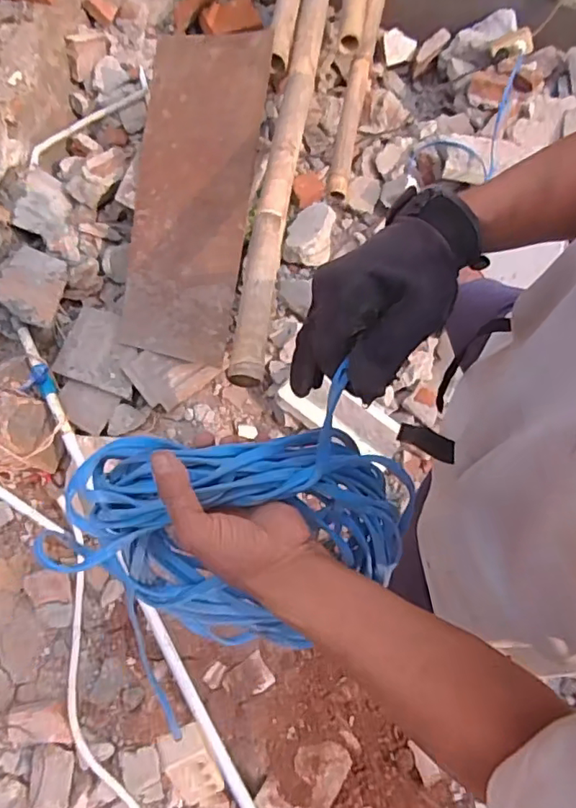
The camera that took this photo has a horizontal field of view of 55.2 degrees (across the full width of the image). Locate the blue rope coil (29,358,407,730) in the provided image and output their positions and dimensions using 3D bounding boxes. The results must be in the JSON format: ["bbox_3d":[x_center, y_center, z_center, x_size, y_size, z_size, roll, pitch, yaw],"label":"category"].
[{"bbox_3d":[-0.042,0.134,0.499,0.296,0.215,0.176,-12,68,-8],"label":"blue rope coil"}]

